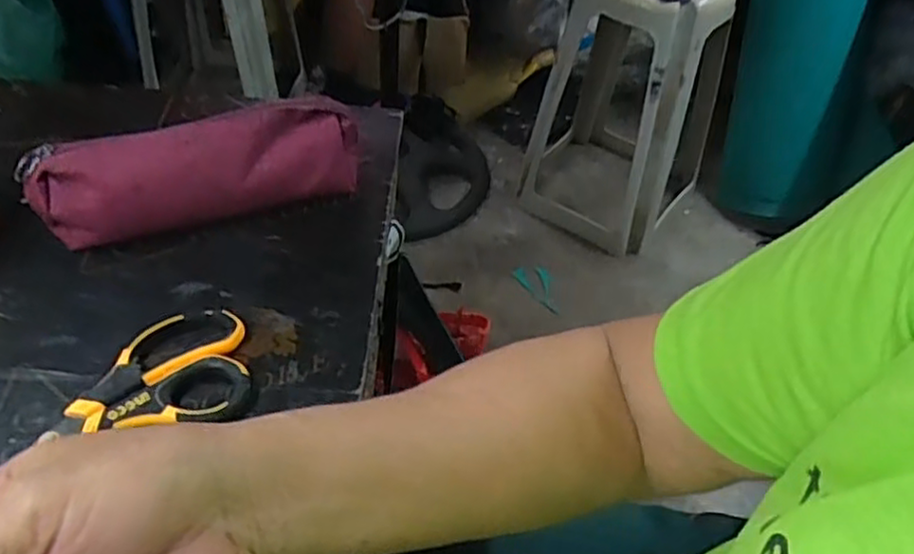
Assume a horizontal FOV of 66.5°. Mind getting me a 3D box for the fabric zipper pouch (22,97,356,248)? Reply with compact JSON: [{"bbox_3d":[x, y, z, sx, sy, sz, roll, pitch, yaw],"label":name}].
[{"bbox_3d":[-0.185,-0.077,0.513,0.226,0.069,0.046,-14,50,-17],"label":"fabric zipper pouch"}]

